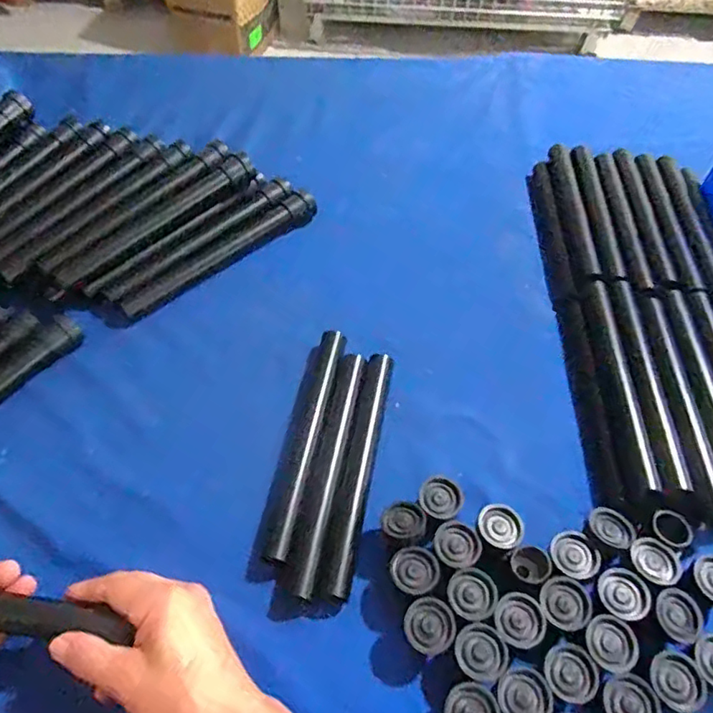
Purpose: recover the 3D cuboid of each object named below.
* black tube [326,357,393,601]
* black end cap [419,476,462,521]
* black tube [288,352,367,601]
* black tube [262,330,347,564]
[{"bbox_3d":[0.004,0.093,0.486,0.023,0.021,0.218,10,56,6],"label":"black tube"},{"bbox_3d":[0.066,0.121,0.459,0.033,0.034,0.034,1,55,-1],"label":"black end cap"},{"bbox_3d":[-0.024,0.093,0.487,0.027,0.021,0.218,10,56,5],"label":"black tube"},{"bbox_3d":[-0.043,0.071,0.498,0.025,0.024,0.217,11,56,6],"label":"black tube"}]

